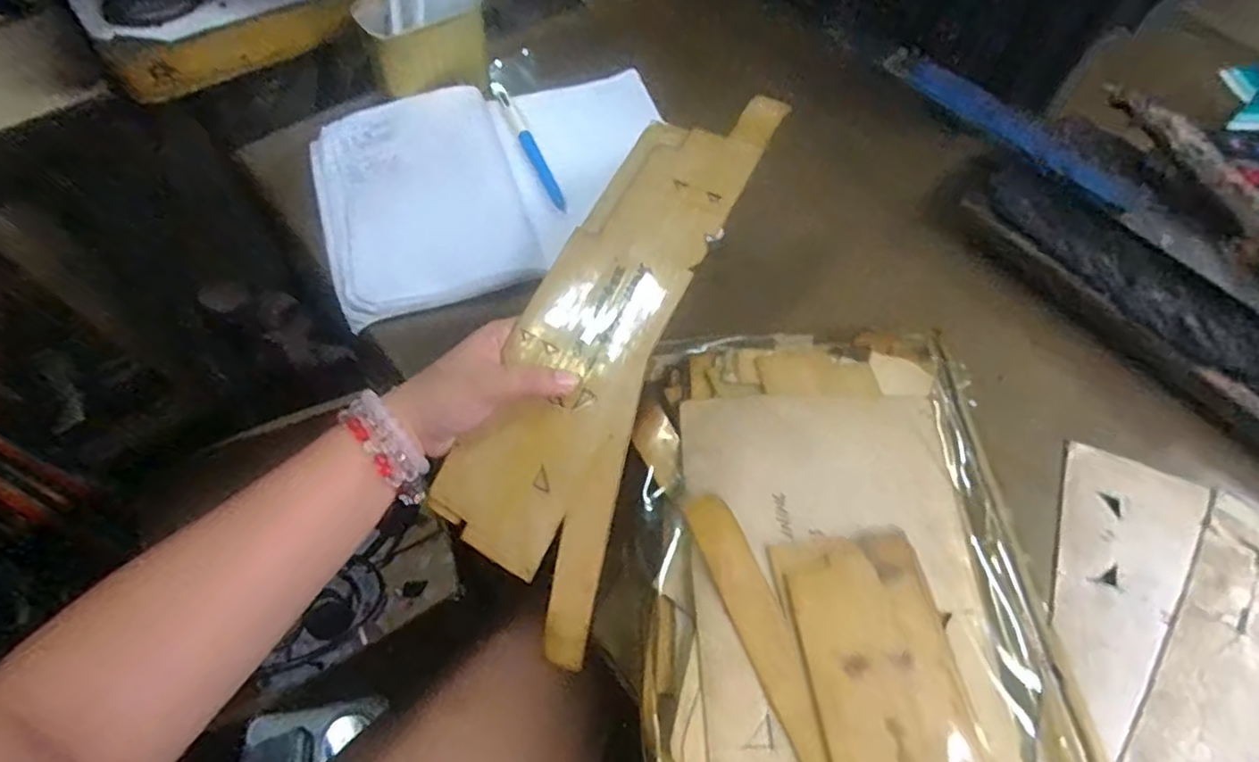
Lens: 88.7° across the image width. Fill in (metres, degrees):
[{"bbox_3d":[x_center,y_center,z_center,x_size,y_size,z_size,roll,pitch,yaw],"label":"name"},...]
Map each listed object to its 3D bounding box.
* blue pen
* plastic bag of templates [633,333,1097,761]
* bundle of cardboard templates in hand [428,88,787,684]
[{"bbox_3d":[-0.088,-0.205,0.554,0.014,0.006,0.161,-20,63,-14],"label":"blue pen"},{"bbox_3d":[0.119,0.123,0.358,0.221,0.027,0.347,-2,60,-5],"label":"plastic bag of templates"},{"bbox_3d":[-0.017,-0.023,0.391,0.109,0.018,0.339,22,82,9],"label":"bundle of cardboard templates in hand"}]

